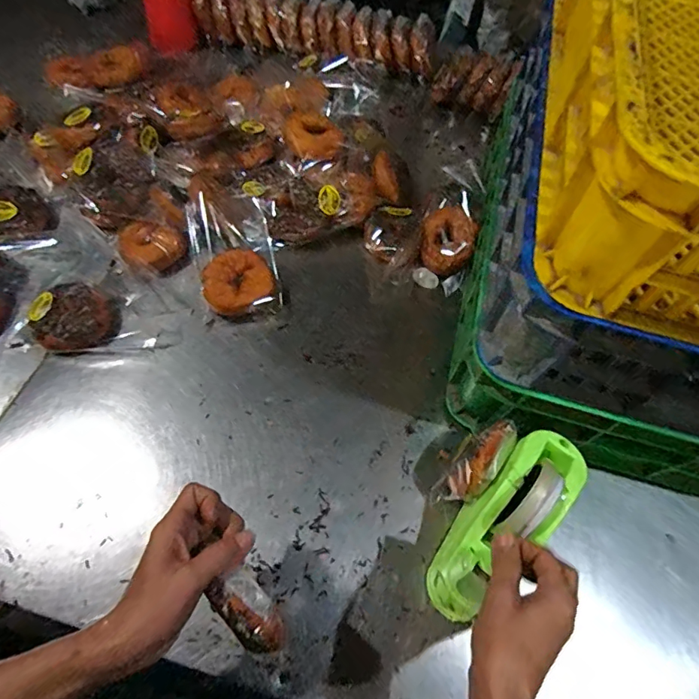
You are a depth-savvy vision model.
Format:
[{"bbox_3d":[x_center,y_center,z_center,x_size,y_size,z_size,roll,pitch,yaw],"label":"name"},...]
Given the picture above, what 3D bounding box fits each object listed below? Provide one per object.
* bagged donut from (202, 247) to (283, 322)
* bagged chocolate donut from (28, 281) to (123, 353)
[{"bbox_3d":[-0.151,-0.091,0.657,0.096,0.035,0.093,-18,64,-14],"label":"bagged donut"},{"bbox_3d":[-0.352,-0.041,0.616,0.102,0.038,0.096,2,61,-3],"label":"bagged chocolate donut"}]

